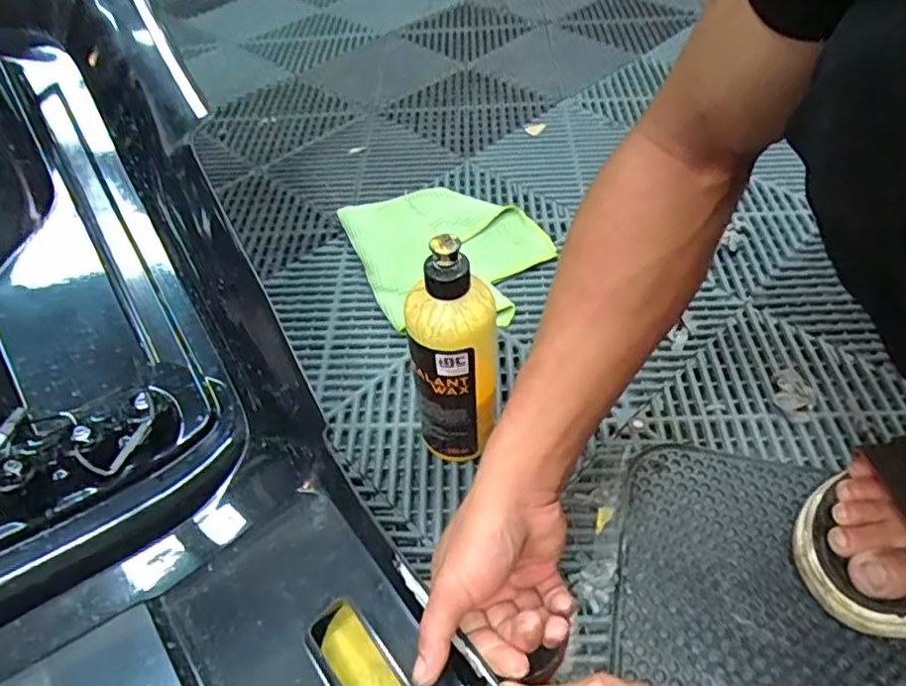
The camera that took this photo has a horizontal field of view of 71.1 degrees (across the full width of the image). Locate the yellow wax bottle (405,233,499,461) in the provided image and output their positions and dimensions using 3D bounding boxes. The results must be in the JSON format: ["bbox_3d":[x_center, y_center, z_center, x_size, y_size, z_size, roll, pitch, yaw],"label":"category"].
[{"bbox_3d":[0.000,0.008,0.481,0.066,0.214,0.069,-7,48,-1],"label":"yellow wax bottle"}]

